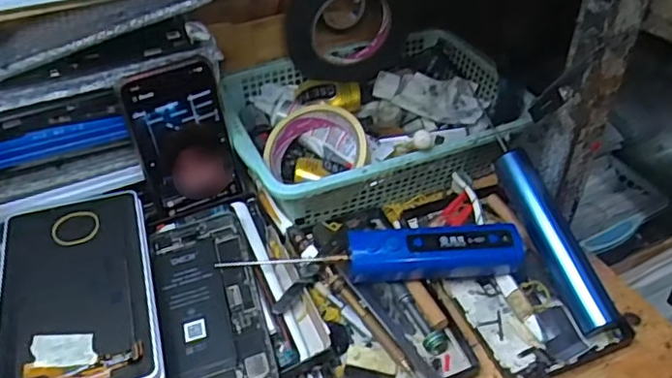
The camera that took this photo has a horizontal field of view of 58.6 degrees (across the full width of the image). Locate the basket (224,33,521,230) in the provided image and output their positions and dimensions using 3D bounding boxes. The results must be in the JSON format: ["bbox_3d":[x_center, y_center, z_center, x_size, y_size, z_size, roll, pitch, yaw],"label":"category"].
[{"bbox_3d":[0.032,-0.071,0.569,0.262,0.059,0.192,-14,44,-15],"label":"basket"}]

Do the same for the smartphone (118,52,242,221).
[{"bbox_3d":[-0.123,-0.039,0.487,0.073,0.123,0.013,-20,27,-18],"label":"smartphone"}]

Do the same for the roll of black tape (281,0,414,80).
[{"bbox_3d":[0.019,-0.163,0.593,0.136,0.117,0.046,-18,45,-18],"label":"roll of black tape"}]

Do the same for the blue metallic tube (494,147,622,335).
[{"bbox_3d":[0.171,0.037,0.471,0.027,0.029,0.150,-14,63,-17],"label":"blue metallic tube"}]

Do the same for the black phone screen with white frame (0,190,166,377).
[{"bbox_3d":[-0.180,0.073,0.416,0.101,0.009,0.179,-14,45,-14],"label":"black phone screen with white frame"}]

